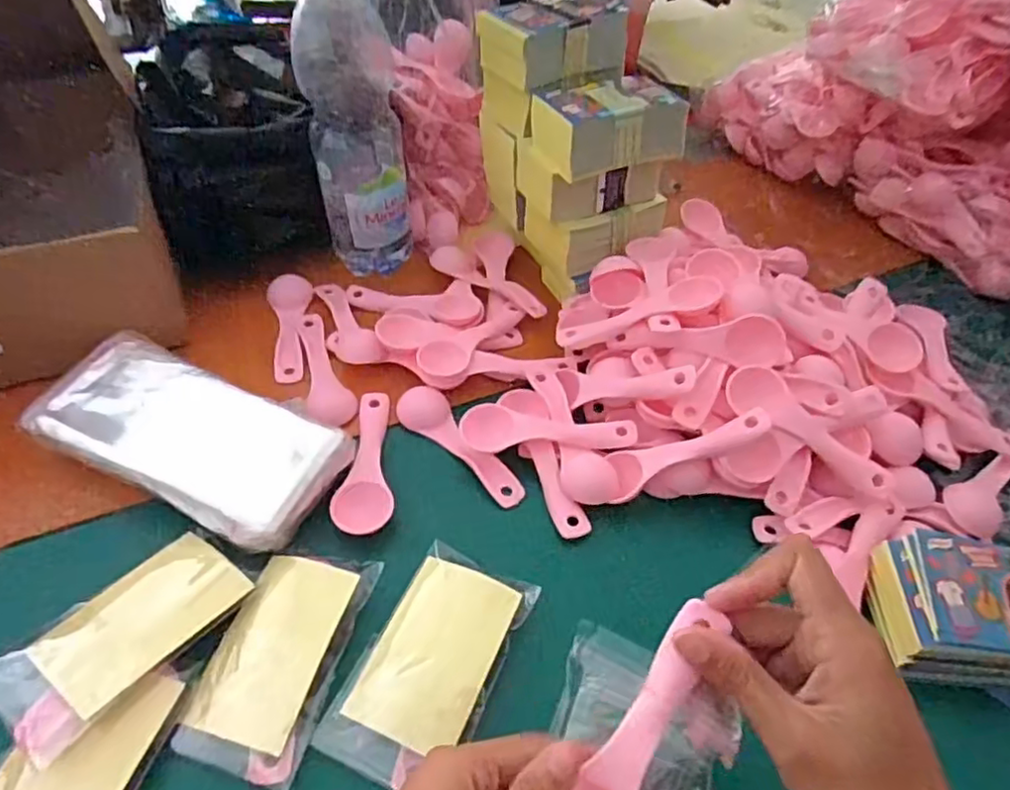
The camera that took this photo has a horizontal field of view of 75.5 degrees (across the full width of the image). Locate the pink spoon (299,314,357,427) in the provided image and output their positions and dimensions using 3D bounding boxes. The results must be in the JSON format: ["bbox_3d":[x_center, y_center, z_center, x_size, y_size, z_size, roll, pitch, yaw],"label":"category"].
[{"bbox_3d":[-0.137,-0.021,0.479,0.031,0.011,0.116,-17,51,-17],"label":"pink spoon"}]

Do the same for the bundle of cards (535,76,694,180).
[{"bbox_3d":[0.075,-0.193,0.466,0.096,0.044,0.060,-14,51,-15],"label":"bundle of cards"}]

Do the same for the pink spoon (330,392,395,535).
[{"bbox_3d":[-0.092,0.041,0.422,0.036,0.010,0.112,-6,49,-8],"label":"pink spoon"}]

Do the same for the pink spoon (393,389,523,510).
[{"bbox_3d":[-0.029,0.031,0.437,0.031,0.022,0.111,-34,58,-28],"label":"pink spoon"}]

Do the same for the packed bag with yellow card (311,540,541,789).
[{"bbox_3d":[-0.036,0.136,0.335,0.065,0.011,0.116,21,51,15],"label":"packed bag with yellow card"}]

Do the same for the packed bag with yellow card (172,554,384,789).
[{"bbox_3d":[-0.116,0.132,0.333,0.065,0.014,0.108,13,49,9],"label":"packed bag with yellow card"}]

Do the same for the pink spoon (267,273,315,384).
[{"bbox_3d":[-0.166,-0.055,0.508,0.033,0.013,0.115,-9,49,-11],"label":"pink spoon"}]

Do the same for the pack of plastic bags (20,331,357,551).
[{"bbox_3d":[-0.194,0.022,0.406,0.188,0.033,0.097,21,51,16],"label":"pack of plastic bags"}]

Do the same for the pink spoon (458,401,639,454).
[{"bbox_3d":[0.029,0.022,0.425,0.113,0.012,0.028,3,48,0],"label":"pink spoon"}]

